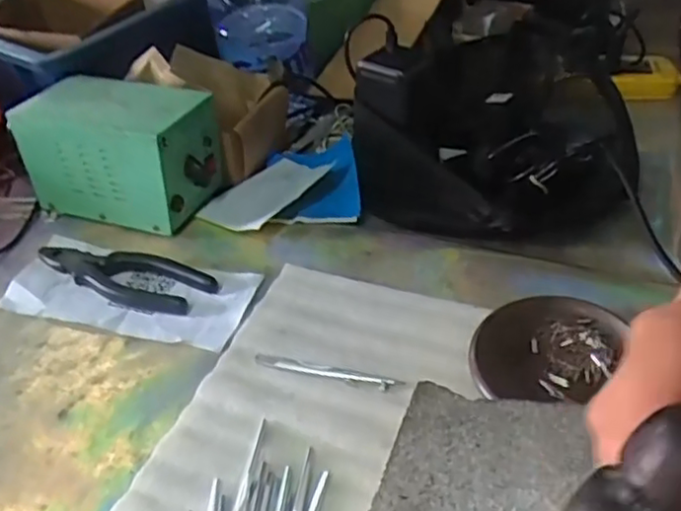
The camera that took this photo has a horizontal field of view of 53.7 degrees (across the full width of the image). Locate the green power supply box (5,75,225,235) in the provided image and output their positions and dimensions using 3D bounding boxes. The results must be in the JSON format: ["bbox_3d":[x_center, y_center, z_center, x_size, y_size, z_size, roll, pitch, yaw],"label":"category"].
[{"bbox_3d":[-0.205,-0.096,0.627,0.167,0.109,0.092,8,41,17],"label":"green power supply box"}]

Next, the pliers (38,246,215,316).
[{"bbox_3d":[-0.186,0.015,0.565,0.166,0.012,0.052,11,42,21],"label":"pliers"}]

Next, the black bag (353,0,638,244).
[{"bbox_3d":[0.171,-0.201,0.690,0.226,0.111,0.430,7,41,16],"label":"black bag"}]

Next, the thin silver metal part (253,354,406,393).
[{"bbox_3d":[-0.010,0.080,0.468,0.106,0.004,0.011,8,41,18],"label":"thin silver metal part"}]

